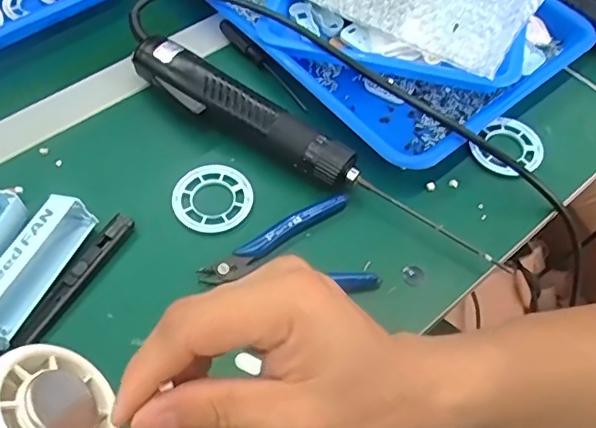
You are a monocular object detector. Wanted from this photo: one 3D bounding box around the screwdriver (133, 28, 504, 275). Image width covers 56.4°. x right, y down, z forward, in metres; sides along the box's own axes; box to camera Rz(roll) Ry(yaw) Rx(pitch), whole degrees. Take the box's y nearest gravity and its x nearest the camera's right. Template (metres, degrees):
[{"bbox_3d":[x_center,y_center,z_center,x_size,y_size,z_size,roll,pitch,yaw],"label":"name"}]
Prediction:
[{"bbox_3d":[0.004,-0.047,0.415,0.324,0.040,0.043,33,62,18],"label":"screwdriver"}]

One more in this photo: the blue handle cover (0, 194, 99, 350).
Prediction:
[{"bbox_3d":[-0.172,0.036,0.361,0.033,0.028,0.102,22,59,11],"label":"blue handle cover"}]

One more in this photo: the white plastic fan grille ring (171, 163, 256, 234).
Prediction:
[{"bbox_3d":[-0.062,-0.012,0.411,0.058,0.005,0.056,1,57,-2],"label":"white plastic fan grille ring"}]

